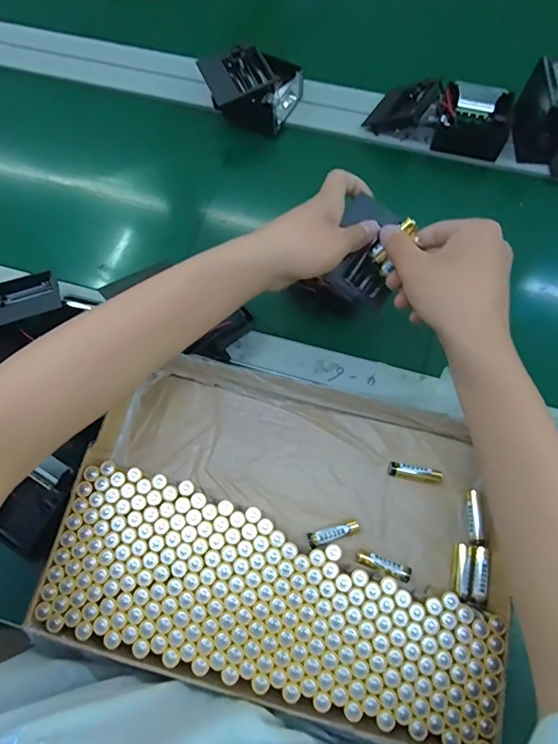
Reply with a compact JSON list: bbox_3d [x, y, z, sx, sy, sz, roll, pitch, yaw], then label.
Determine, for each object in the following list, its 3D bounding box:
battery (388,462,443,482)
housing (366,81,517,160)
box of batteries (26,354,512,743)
[{"bbox_3d":[0.131,0.097,0.430,0.049,0.013,0.013,11,71,5],"label":"battery"},{"bbox_3d":[0.204,-0.330,0.568,0.169,0.057,0.085,8,71,4],"label":"housing"},{"bbox_3d":[0.005,0.143,0.401,0.371,0.048,0.262,13,71,5],"label":"box of batteries"}]

